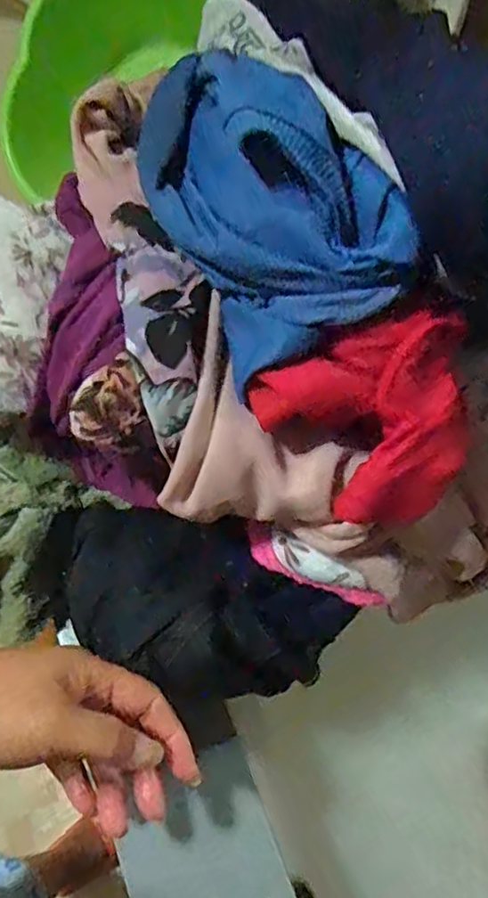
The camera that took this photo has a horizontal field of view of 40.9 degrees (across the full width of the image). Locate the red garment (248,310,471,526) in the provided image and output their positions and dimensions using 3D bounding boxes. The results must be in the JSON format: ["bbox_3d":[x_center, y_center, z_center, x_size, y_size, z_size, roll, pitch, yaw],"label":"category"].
[{"bbox_3d":[0.055,-0.009,0.287,0.094,0.050,0.074,-12,65,-4],"label":"red garment"}]

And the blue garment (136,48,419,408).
[{"bbox_3d":[0.001,-0.127,0.291,0.085,0.062,0.168,-24,66,-10],"label":"blue garment"}]

